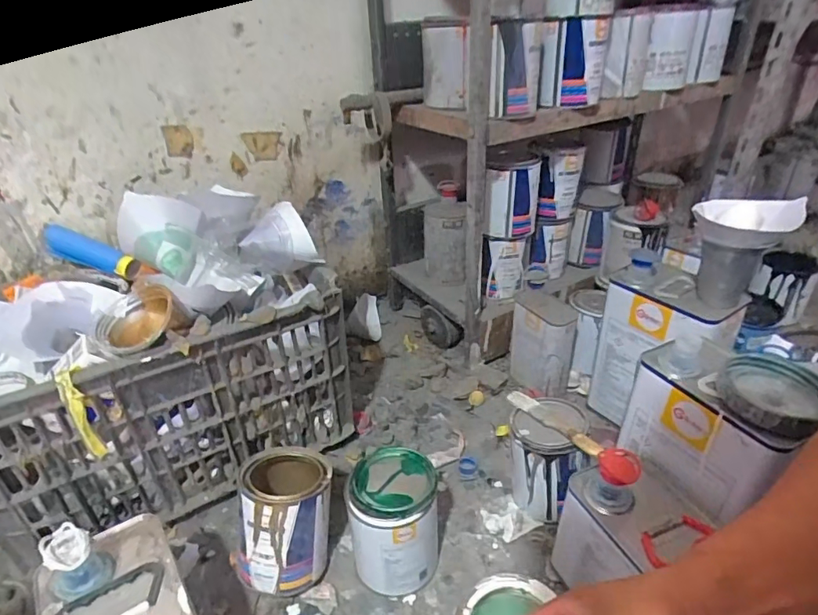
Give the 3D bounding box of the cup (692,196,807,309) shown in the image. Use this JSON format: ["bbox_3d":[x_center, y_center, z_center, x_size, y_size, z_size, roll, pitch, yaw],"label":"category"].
[{"bbox_3d":[0.412,-0.063,0.627,0.102,0.124,0.108,-2,31,2],"label":"cup"}]

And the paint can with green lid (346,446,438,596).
[{"bbox_3d":[-0.018,0.257,0.594,0.102,0.139,0.102,-2,31,2],"label":"paint can with green lid"}]

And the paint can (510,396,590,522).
[{"bbox_3d":[0.186,0.202,0.675,0.093,0.129,0.100,4,32,13],"label":"paint can"}]

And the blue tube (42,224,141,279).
[{"bbox_3d":[-0.460,-0.078,0.718,0.173,0.031,0.031,19,36,11],"label":"blue tube"}]

